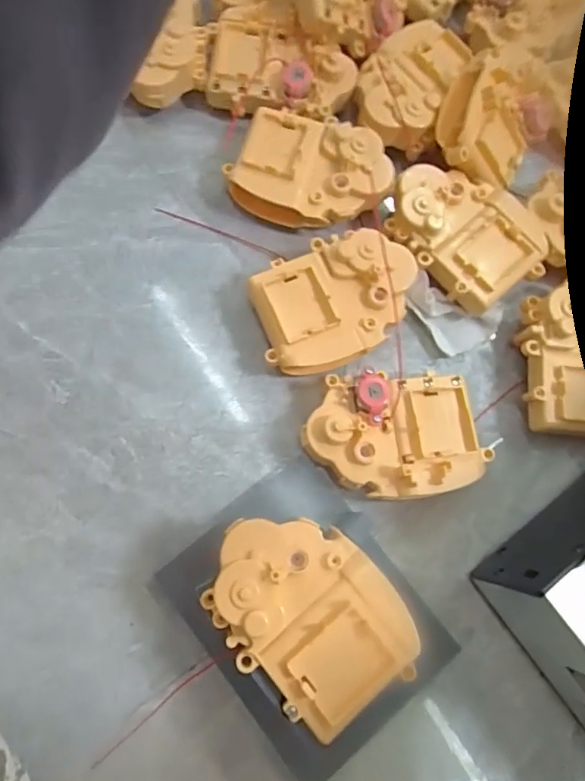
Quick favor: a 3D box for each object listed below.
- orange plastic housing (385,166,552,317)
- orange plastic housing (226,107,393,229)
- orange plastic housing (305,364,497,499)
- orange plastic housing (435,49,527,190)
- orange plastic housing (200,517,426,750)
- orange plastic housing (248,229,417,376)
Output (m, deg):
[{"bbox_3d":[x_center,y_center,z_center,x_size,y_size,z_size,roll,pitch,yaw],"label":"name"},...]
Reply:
[{"bbox_3d":[0.112,-0.102,0.325,0.076,0.034,0.094,-38,82,-13],"label":"orange plastic housing"},{"bbox_3d":[0.012,-0.142,0.329,0.096,0.033,0.068,17,75,0],"label":"orange plastic housing"},{"bbox_3d":[0.058,0.026,0.291,0.099,0.035,0.069,3,75,-4],"label":"orange plastic housing"},{"bbox_3d":[0.127,-0.175,0.330,0.058,0.026,0.071,15,98,-32],"label":"orange plastic housing"},{"bbox_3d":[0.007,0.102,0.232,0.097,0.022,0.071,43,76,7],"label":"orange plastic housing"},{"bbox_3d":[0.027,-0.054,0.308,0.098,0.035,0.069,-27,79,-11],"label":"orange plastic housing"}]

